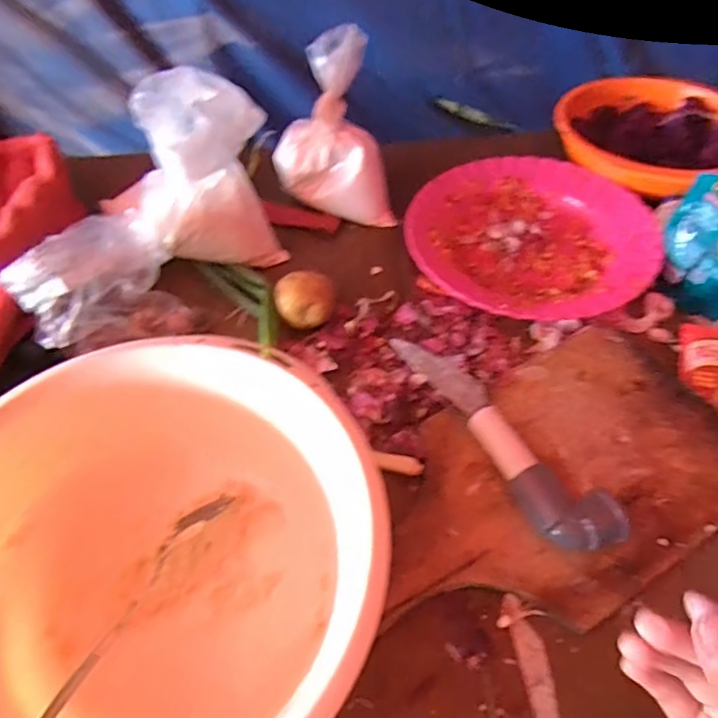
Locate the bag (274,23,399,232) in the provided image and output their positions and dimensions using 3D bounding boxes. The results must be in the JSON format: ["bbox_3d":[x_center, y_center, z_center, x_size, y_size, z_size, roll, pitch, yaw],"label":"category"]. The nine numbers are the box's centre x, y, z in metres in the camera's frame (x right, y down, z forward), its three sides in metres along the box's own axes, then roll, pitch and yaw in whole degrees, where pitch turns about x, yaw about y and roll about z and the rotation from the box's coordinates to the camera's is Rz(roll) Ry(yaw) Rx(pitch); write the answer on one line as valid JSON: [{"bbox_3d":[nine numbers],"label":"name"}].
[{"bbox_3d":[-0.027,-0.202,0.518,0.103,0.146,0.084,-11,53,-8],"label":"bag"}]

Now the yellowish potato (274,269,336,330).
[{"bbox_3d":[-0.044,-0.048,0.467,0.047,0.038,0.040,1,52,1],"label":"yellowish potato"}]

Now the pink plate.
[{"bbox_3d":[0.155,-0.116,0.519,0.213,0.031,0.208,0,52,0],"label":"pink plate"}]

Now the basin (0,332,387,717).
[{"bbox_3d":[-0.113,0.120,0.314,0.229,0.108,0.229,0,52,0],"label":"basin"}]

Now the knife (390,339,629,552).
[{"bbox_3d":[0.094,0.044,0.385,0.043,0.031,0.197,-23,55,-17],"label":"knife"}]

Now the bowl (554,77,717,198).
[{"bbox_3d":[0.305,-0.227,0.585,0.187,0.047,0.192,0,52,0],"label":"bowl"}]

